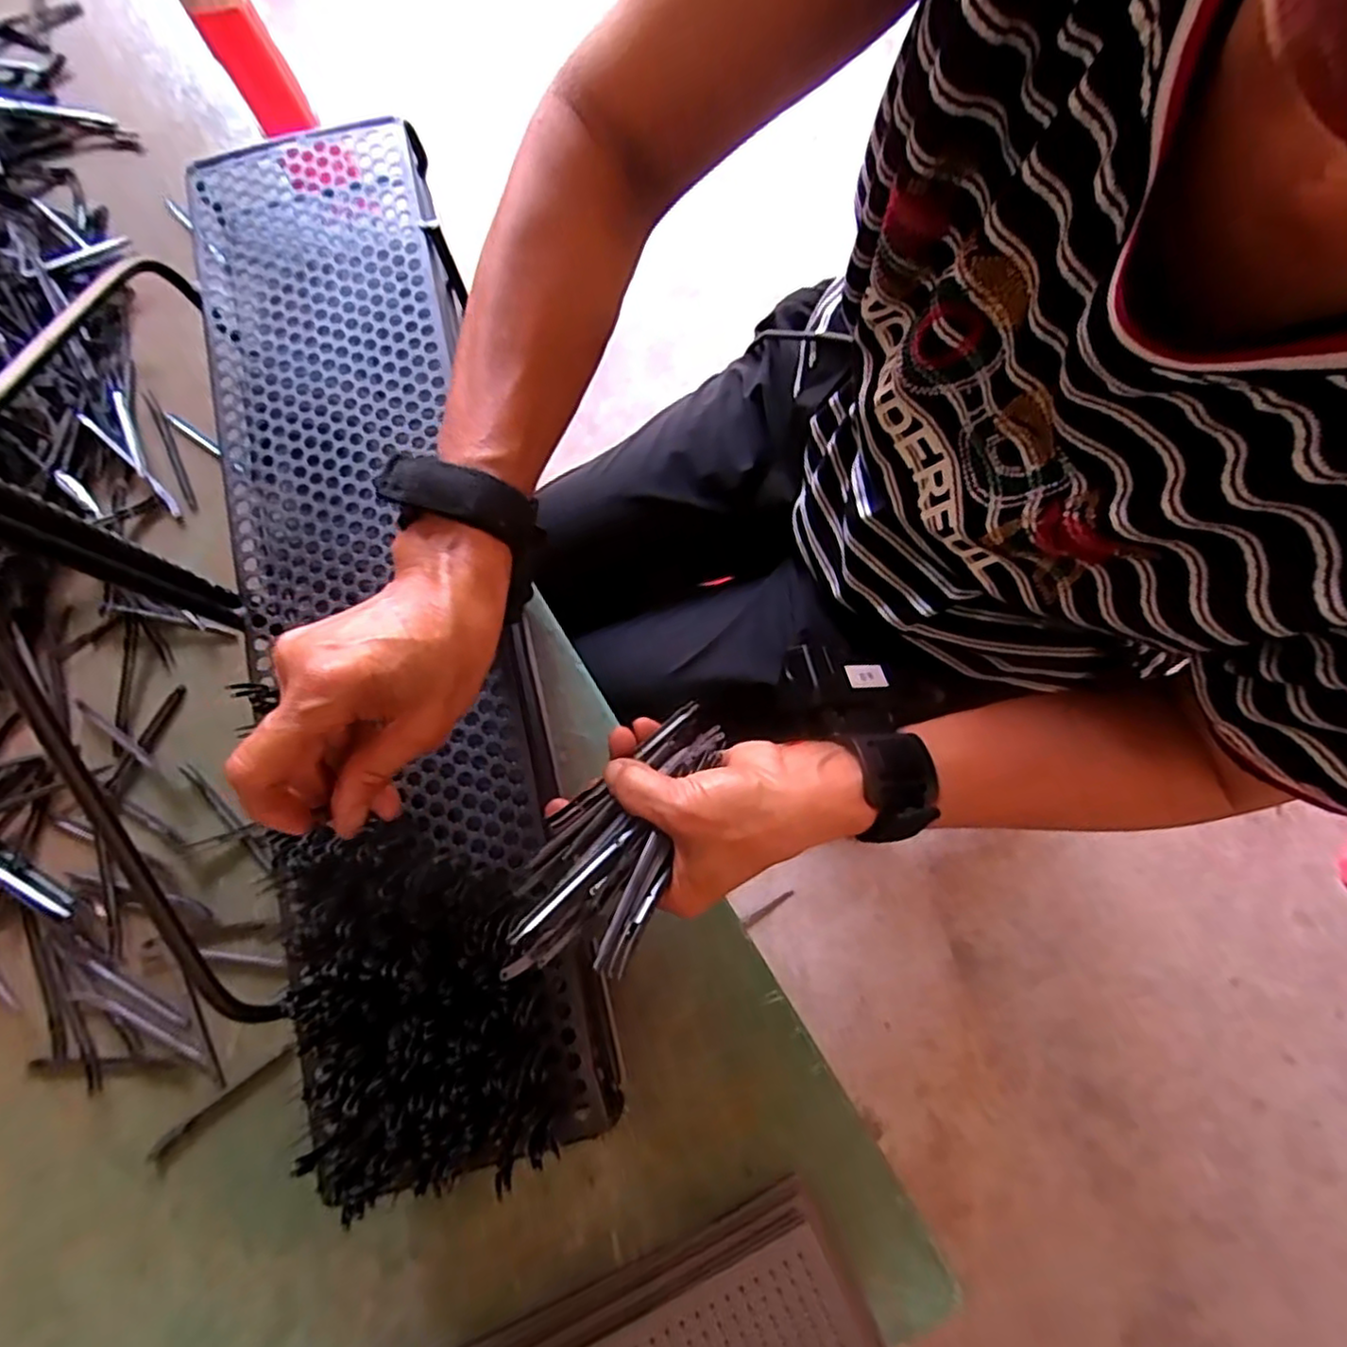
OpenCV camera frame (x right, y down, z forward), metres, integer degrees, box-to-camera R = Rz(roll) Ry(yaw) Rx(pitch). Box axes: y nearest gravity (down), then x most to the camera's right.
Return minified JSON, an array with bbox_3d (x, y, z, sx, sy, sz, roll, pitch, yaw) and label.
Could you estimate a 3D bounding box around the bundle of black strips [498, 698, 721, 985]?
[{"bbox_3d":[-0.023,0.073,0.316,0.059,0.029,0.141,31,63,5],"label":"bundle of black strips"}]

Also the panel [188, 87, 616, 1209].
[{"bbox_3d":[-0.164,-0.046,0.383,0.147,0.069,0.584,-16,78,-4],"label":"panel"}]

